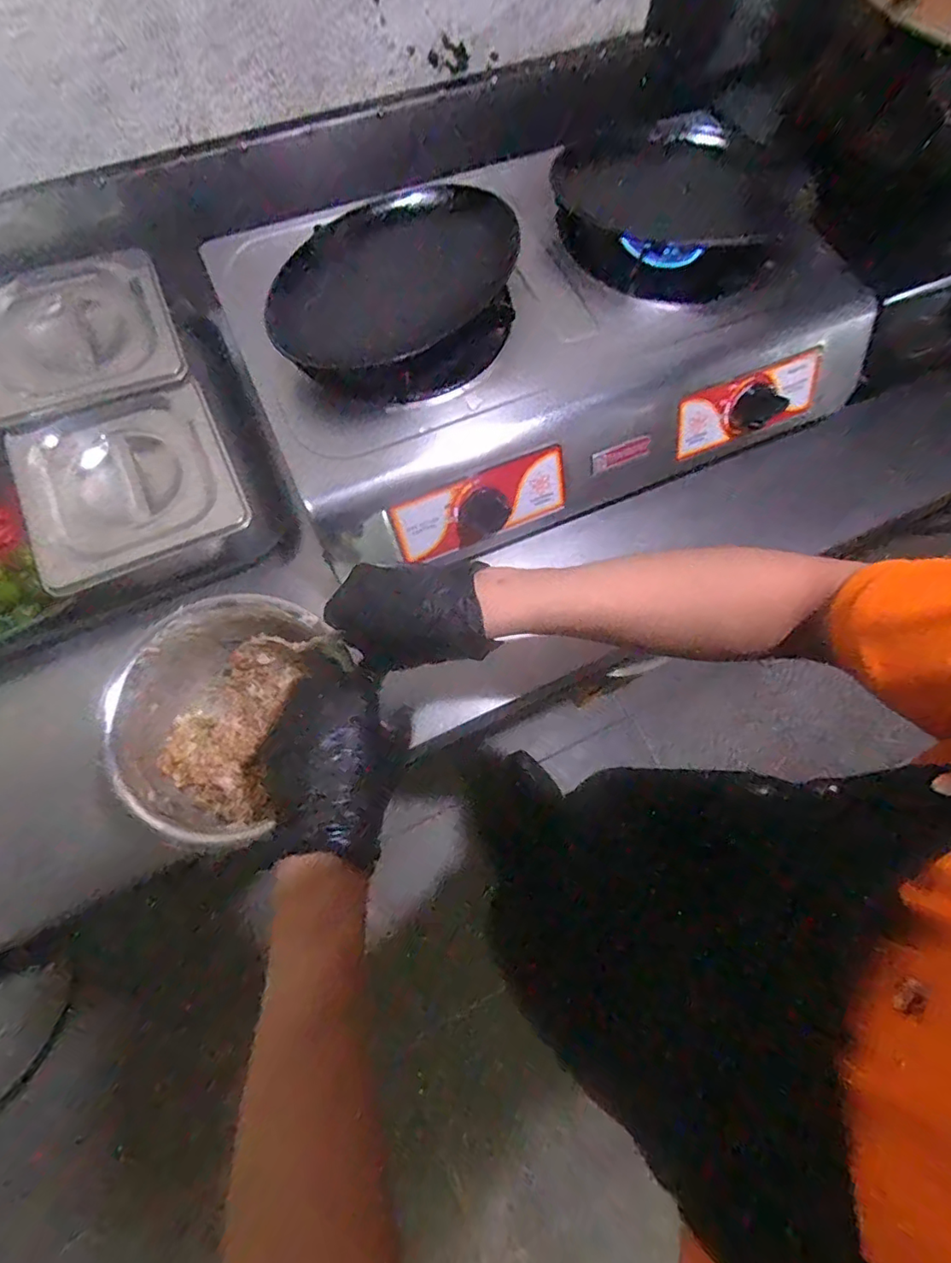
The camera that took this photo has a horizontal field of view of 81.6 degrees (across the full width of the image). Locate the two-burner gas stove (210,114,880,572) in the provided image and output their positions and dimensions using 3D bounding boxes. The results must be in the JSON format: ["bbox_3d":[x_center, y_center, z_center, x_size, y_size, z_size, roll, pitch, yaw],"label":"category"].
[{"bbox_3d":[0.074,-0.302,0.544,0.604,0.121,0.358,-22,72,-10],"label":"two-burner gas stove"}]

